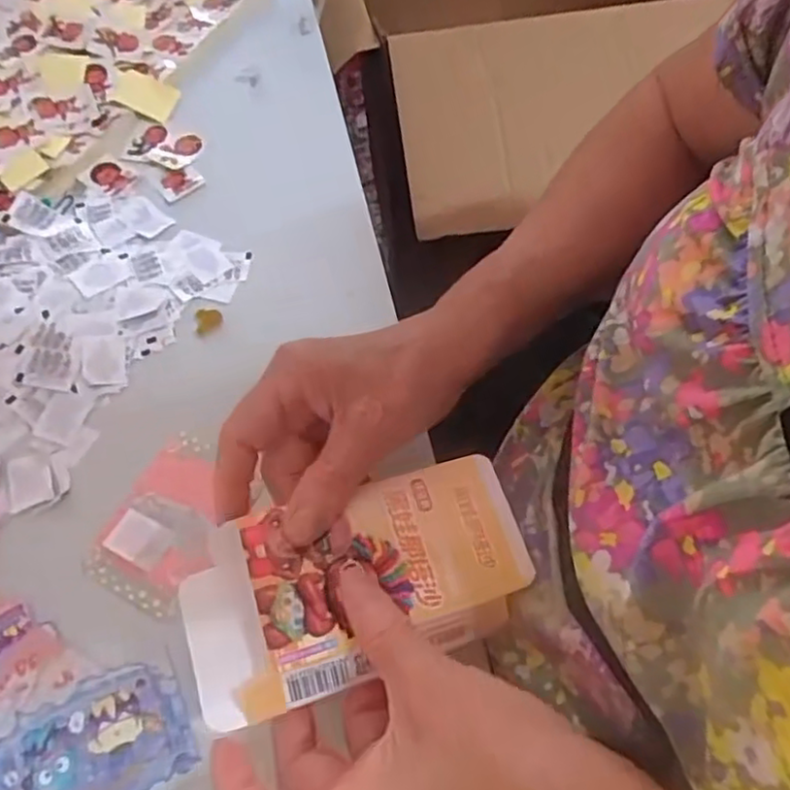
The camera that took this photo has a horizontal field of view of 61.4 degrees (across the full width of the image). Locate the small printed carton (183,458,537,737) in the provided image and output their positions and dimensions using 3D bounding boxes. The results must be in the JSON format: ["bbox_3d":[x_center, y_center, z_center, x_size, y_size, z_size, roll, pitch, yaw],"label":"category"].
[{"bbox_3d":[-0.015,0.079,0.286,0.149,0.021,0.079,-20,65,-14],"label":"small printed carton"}]

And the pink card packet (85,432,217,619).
[{"bbox_3d":[-0.118,0.064,0.346,0.058,0.005,0.085,24,66,12],"label":"pink card packet"}]

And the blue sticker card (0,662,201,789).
[{"bbox_3d":[-0.137,0.159,0.297,0.085,0.004,0.058,-24,66,-11],"label":"blue sticker card"}]

